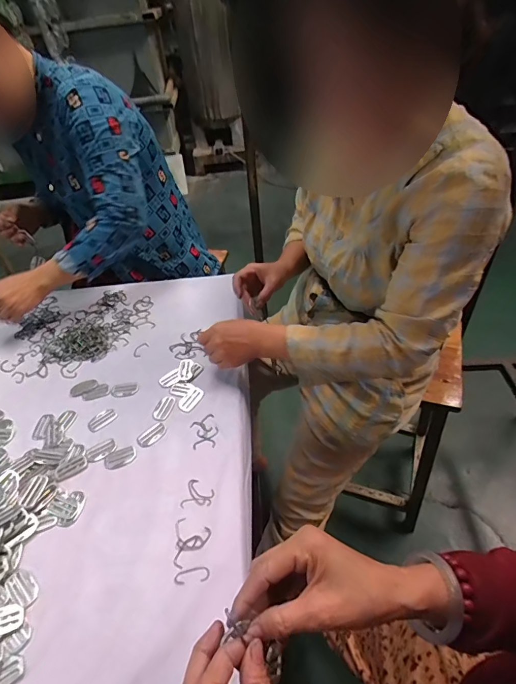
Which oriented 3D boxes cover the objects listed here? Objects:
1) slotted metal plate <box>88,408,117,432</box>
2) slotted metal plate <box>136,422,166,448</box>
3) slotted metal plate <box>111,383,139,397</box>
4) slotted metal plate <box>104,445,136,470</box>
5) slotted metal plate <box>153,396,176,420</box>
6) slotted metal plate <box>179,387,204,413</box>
[{"bbox_3d":[-0.256,0.127,0.636,0.046,0.004,0.031,-35,51,-25],"label":"slotted metal plate"},{"bbox_3d":[-0.165,0.144,0.607,0.031,0.004,0.047,28,54,31],"label":"slotted metal plate"},{"bbox_3d":[-0.233,0.083,0.679,0.048,0.004,0.030,-6,45,2],"label":"slotted metal plate"},{"bbox_3d":[-0.207,0.174,0.584,0.046,0.004,0.029,-26,47,-18],"label":"slotted metal plate"},{"bbox_3d":[-0.155,0.108,0.641,0.028,0.004,0.045,11,48,18],"label":"slotted metal plate"},{"bbox_3d":[-0.112,0.096,0.650,0.029,0.004,0.049,23,52,28],"label":"slotted metal plate"}]

